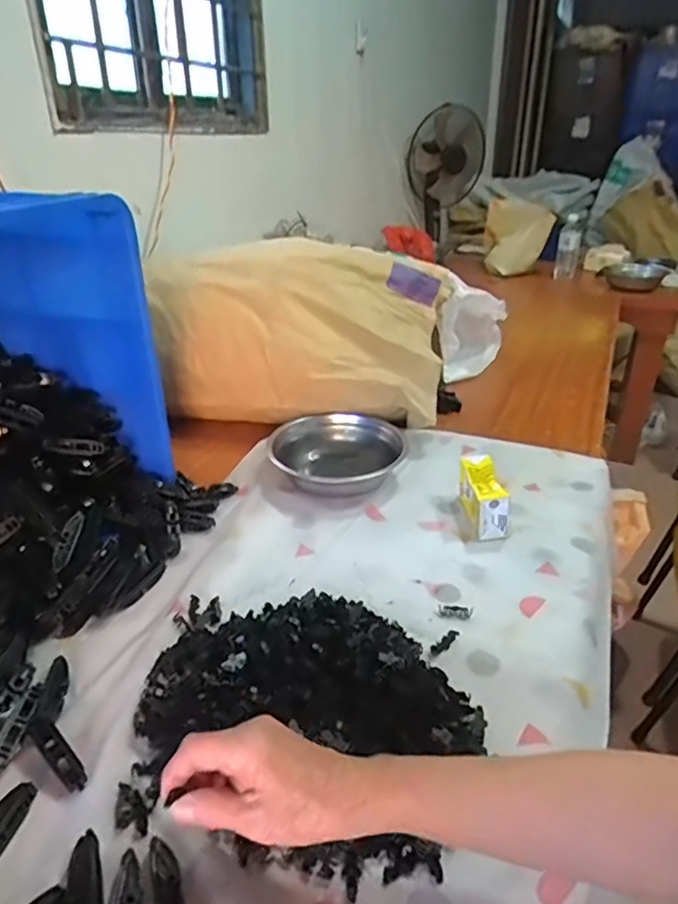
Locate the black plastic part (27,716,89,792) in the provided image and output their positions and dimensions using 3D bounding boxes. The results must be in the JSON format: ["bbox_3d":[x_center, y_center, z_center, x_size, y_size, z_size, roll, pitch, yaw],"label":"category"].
[{"bbox_3d":[-0.237,0.255,0.497,0.073,0.009,0.021,38,44,22],"label":"black plastic part"}]

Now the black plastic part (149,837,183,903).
[{"bbox_3d":[-0.119,0.306,0.406,0.018,0.006,0.078,-10,30,-18],"label":"black plastic part"}]

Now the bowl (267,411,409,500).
[{"bbox_3d":[-0.007,0.002,0.904,0.180,0.059,0.184,0,28,0],"label":"bowl"}]

